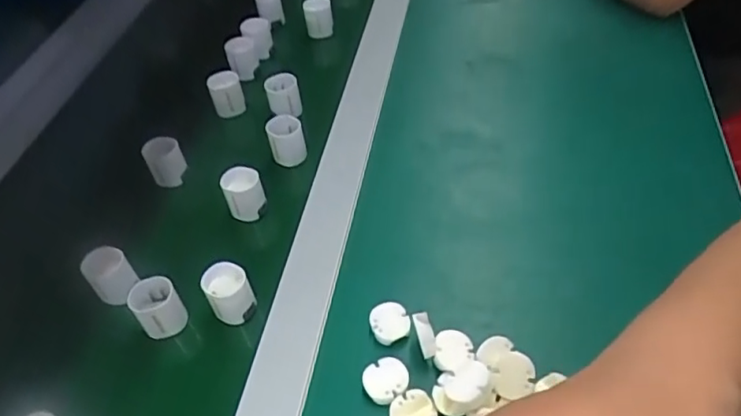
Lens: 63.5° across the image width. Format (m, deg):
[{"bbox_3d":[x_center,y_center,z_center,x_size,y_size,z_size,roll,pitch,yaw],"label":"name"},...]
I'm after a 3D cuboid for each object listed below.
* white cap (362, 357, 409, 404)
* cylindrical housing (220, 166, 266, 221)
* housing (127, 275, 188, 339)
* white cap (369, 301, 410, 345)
[{"bbox_3d":[0.010,0.105,0.369,0.028,0.007,0.027,-3,46,3],"label":"white cap"},{"bbox_3d":[-0.101,-0.009,0.483,0.031,0.043,0.025,-13,46,-7],"label":"cylindrical housing"},{"bbox_3d":[-0.148,0.069,0.417,0.030,0.035,0.026,-30,51,-22],"label":"housing"},{"bbox_3d":[0.013,0.075,0.392,0.024,0.011,0.025,-3,46,3],"label":"white cap"}]

